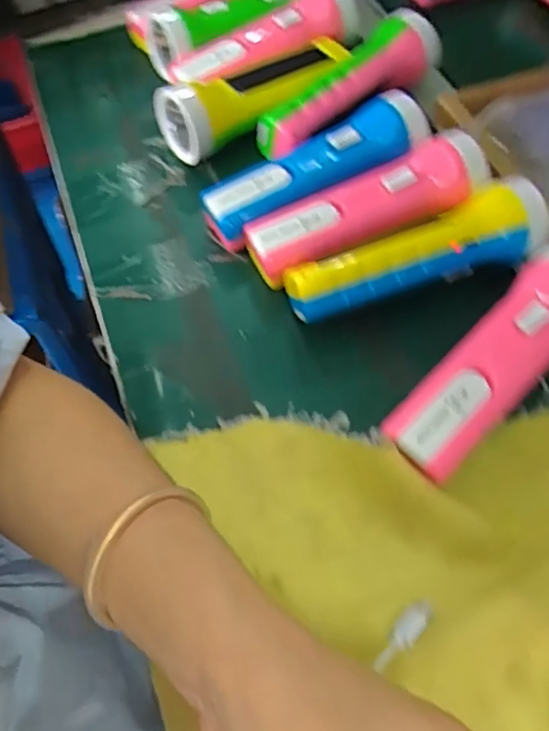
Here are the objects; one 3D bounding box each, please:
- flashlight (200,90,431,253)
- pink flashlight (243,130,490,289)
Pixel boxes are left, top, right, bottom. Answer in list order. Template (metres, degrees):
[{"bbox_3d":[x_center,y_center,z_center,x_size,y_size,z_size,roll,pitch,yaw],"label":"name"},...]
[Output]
[{"bbox_3d":[0.029,-0.135,0.398,0.169,0.052,0.044,-25,63,-14],"label":"flashlight"},{"bbox_3d":[0.060,-0.101,0.376,0.164,0.051,0.051,-21,63,-13],"label":"pink flashlight"}]

